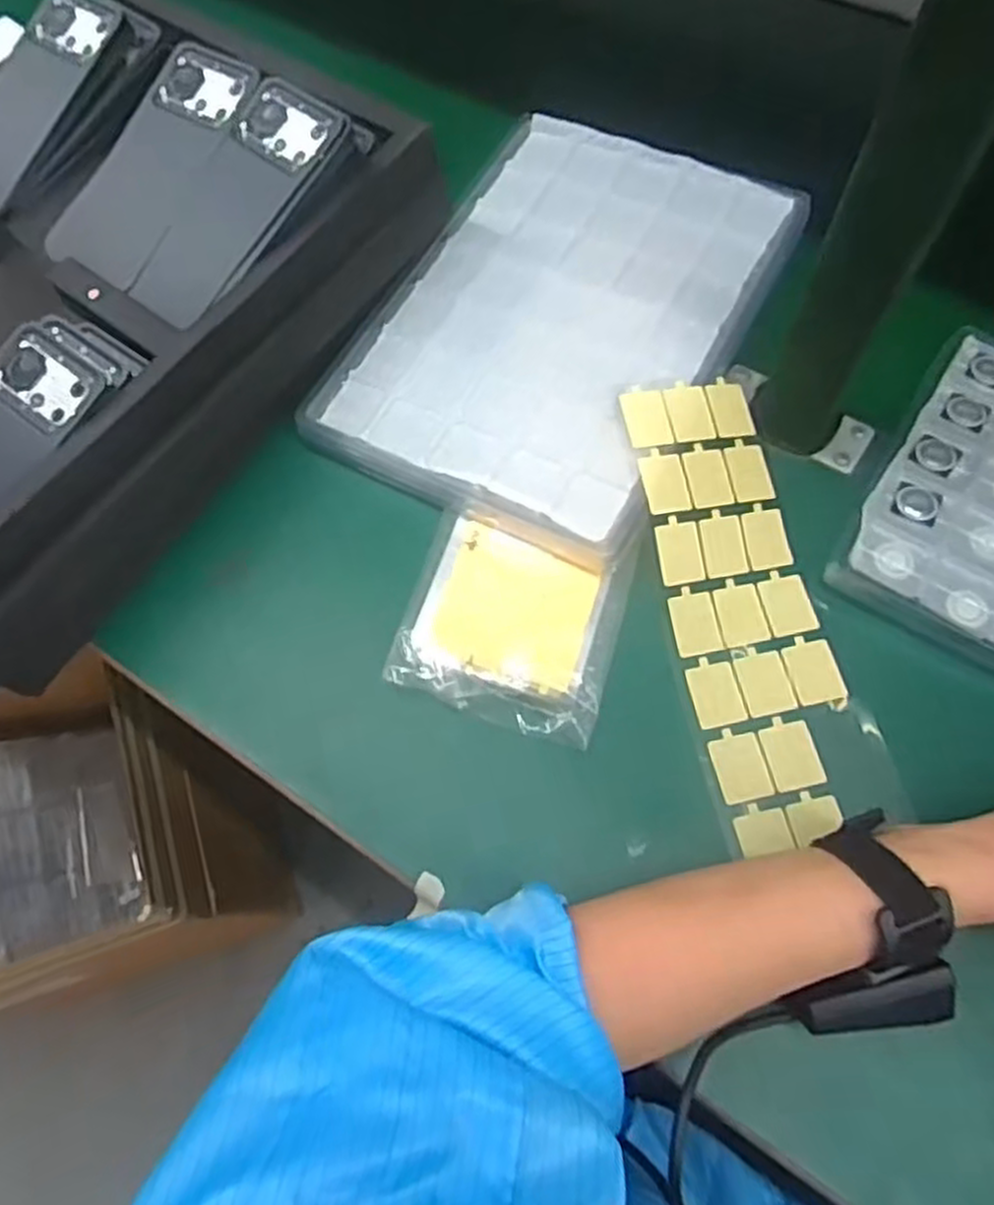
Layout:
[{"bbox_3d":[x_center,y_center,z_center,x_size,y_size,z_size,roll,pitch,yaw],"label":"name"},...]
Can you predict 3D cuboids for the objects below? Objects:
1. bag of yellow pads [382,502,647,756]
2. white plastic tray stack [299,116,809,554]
[{"bbox_3d":[0.009,0.009,0.459,0.119,0.026,0.117,17,70,10],"label":"bag of yellow pads"},{"bbox_3d":[0.044,-0.194,0.529,0.227,0.034,0.314,27,72,13],"label":"white plastic tray stack"}]

